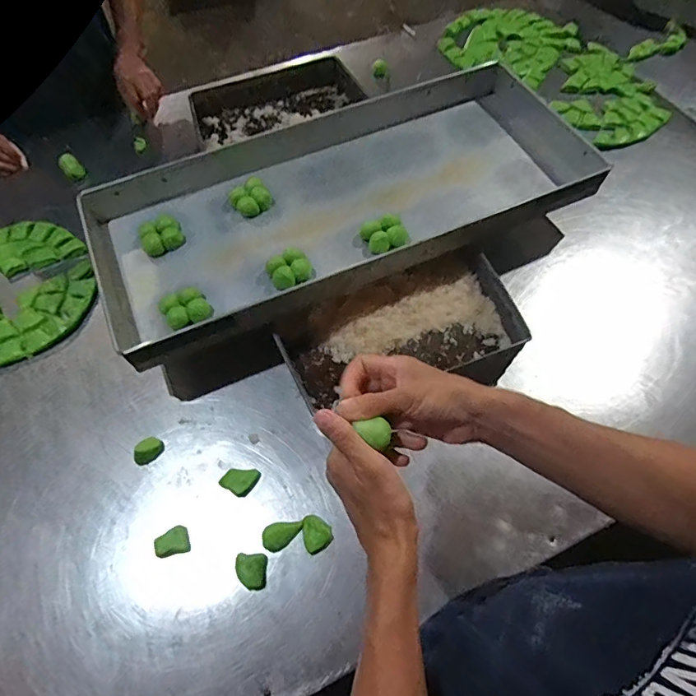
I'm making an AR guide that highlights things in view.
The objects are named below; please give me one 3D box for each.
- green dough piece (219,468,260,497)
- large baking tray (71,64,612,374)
[{"bbox_3d":[-0.154,0.187,0.669,0.046,0.012,0.042,27,67,13],"label":"green dough piece"},{"bbox_3d":[-0.017,-0.287,0.834,0.853,0.060,0.398,-23,66,-11],"label":"large baking tray"}]

